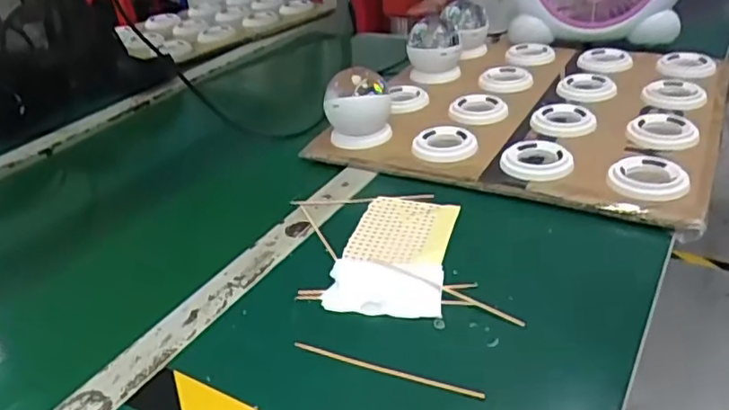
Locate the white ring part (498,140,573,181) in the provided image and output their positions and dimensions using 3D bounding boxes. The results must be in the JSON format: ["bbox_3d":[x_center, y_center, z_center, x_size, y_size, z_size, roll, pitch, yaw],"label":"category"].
[{"bbox_3d":[0.180,-0.046,0.637,0.076,0.019,0.076,-3,33,2],"label":"white ring part"}]

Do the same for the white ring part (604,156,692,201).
[{"bbox_3d":[0.276,-0.027,0.586,0.066,0.012,0.069,-3,33,2],"label":"white ring part"}]

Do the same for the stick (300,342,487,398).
[{"bbox_3d":[0.014,0.115,0.427,0.141,0.005,0.007,10,35,21],"label":"stick"}]

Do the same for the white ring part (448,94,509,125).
[{"bbox_3d":[0.148,-0.126,0.778,0.071,0.019,0.071,-3,33,2],"label":"white ring part"}]

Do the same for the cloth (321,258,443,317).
[{"bbox_3d":[0.017,0.065,0.500,0.094,0.008,0.064,2,33,11],"label":"cloth"}]

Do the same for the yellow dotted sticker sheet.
[{"bbox_3d":[0.037,0.023,0.574,0.092,0.011,0.116,5,34,15],"label":"yellow dotted sticker sheet"}]

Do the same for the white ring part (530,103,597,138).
[{"bbox_3d":[0.238,-0.102,0.723,0.073,0.014,0.073,-3,33,2],"label":"white ring part"}]

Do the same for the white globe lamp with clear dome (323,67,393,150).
[{"bbox_3d":[-0.007,-0.117,0.726,0.076,0.085,0.078,-3,33,2],"label":"white globe lamp with clear dome"}]

